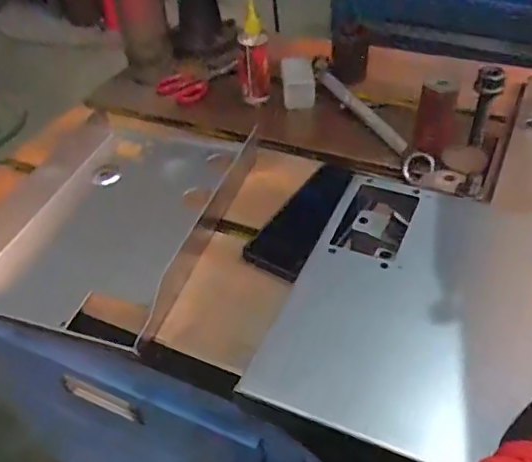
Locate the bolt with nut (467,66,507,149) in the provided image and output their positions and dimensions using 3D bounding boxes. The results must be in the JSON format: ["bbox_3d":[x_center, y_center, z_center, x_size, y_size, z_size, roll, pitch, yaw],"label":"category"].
[{"bbox_3d":[0.214,-0.121,0.542,0.021,0.083,0.020,1,47,9],"label":"bolt with nut"}]

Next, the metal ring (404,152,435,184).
[{"bbox_3d":[0.168,-0.072,0.611,0.035,0.005,0.036,-13,70,39],"label":"metal ring"}]

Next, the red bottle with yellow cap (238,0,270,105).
[{"bbox_3d":[-0.018,-0.236,0.739,0.039,0.134,0.033,-8,46,0],"label":"red bottle with yellow cap"}]

